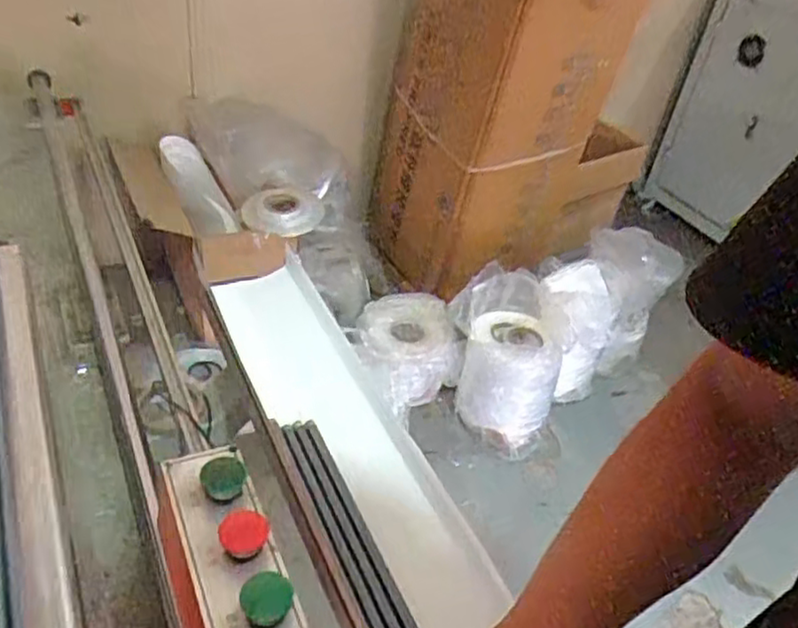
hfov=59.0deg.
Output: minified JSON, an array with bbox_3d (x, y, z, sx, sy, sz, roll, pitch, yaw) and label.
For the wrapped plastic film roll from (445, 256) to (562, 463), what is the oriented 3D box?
[{"bbox_3d":[0.268,0.115,1.803,0.276,0.391,0.276,4,34,-2],"label":"wrapped plastic film roll"}]

